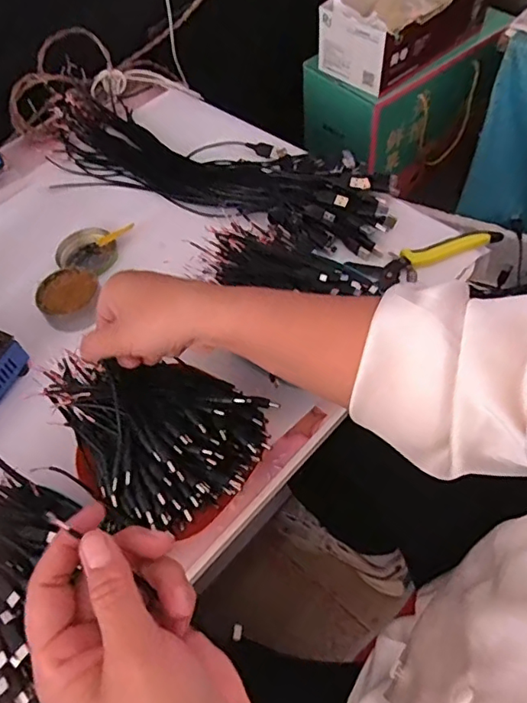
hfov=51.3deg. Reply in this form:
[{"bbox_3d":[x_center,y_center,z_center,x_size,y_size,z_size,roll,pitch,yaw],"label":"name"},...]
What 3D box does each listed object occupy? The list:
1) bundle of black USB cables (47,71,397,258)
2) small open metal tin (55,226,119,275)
[{"bbox_3d":[-0.064,-0.230,0.650,0.456,0.044,0.141,23,62,18],"label":"bundle of black USB cables"},{"bbox_3d":[-0.194,-0.114,0.609,0.058,0.013,0.059,-2,58,3],"label":"small open metal tin"}]

